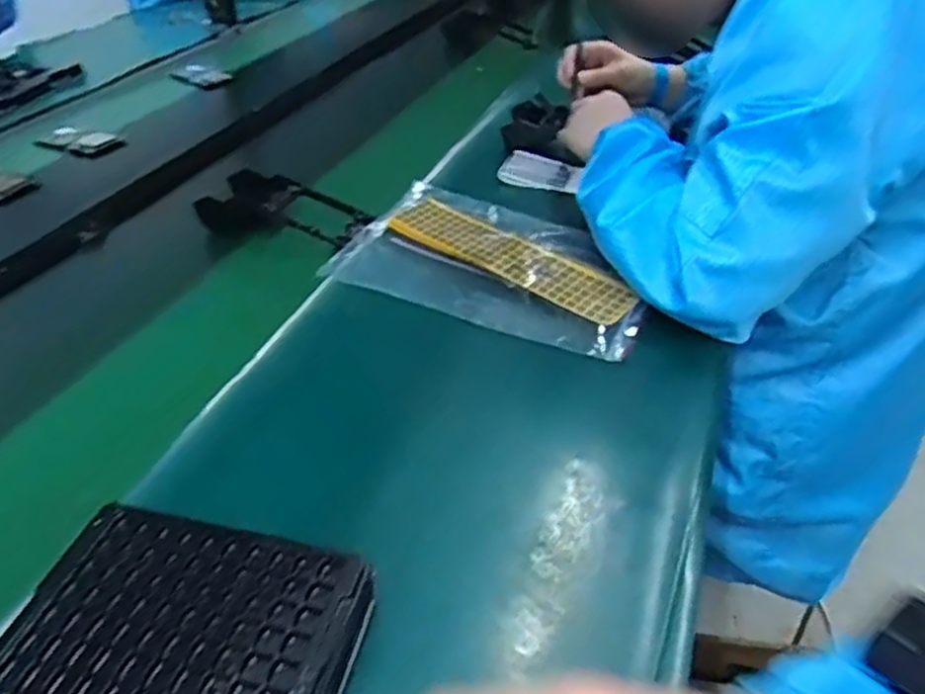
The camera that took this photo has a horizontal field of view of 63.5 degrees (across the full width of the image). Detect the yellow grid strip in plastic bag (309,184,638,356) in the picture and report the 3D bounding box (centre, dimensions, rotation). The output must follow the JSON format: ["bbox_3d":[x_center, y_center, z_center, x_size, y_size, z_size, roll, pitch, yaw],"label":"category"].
[{"bbox_3d":[0.034,-0.083,0.709,0.292,0.020,0.190,16,46,21],"label":"yellow grid strip in plastic bag"}]

